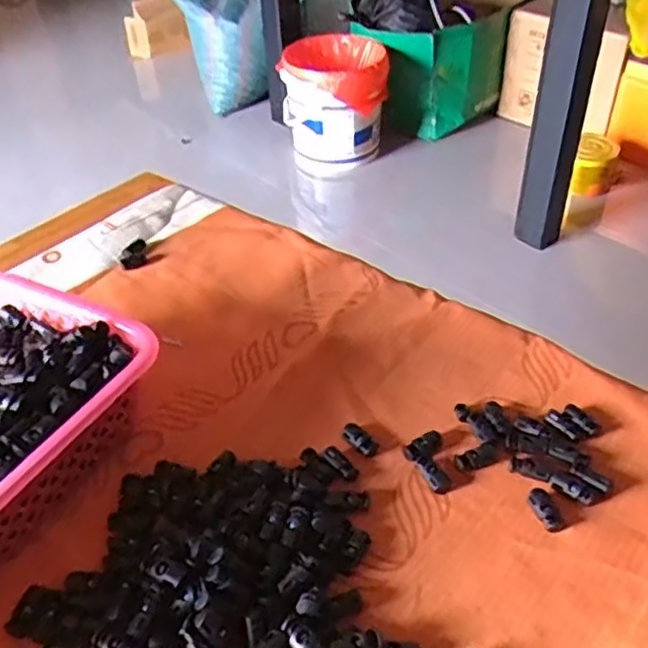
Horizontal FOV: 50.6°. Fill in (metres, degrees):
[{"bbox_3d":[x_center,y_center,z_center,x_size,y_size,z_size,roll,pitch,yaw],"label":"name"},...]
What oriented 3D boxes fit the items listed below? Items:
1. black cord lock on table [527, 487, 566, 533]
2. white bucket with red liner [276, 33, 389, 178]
[{"bbox_3d":[0.138,0.115,0.426,0.014,0.008,0.029,-11,41,-11],"label":"black cord lock on table"},{"bbox_3d":[0.028,-0.549,1.737,0.249,0.290,0.225,1,42,5],"label":"white bucket with red liner"}]

